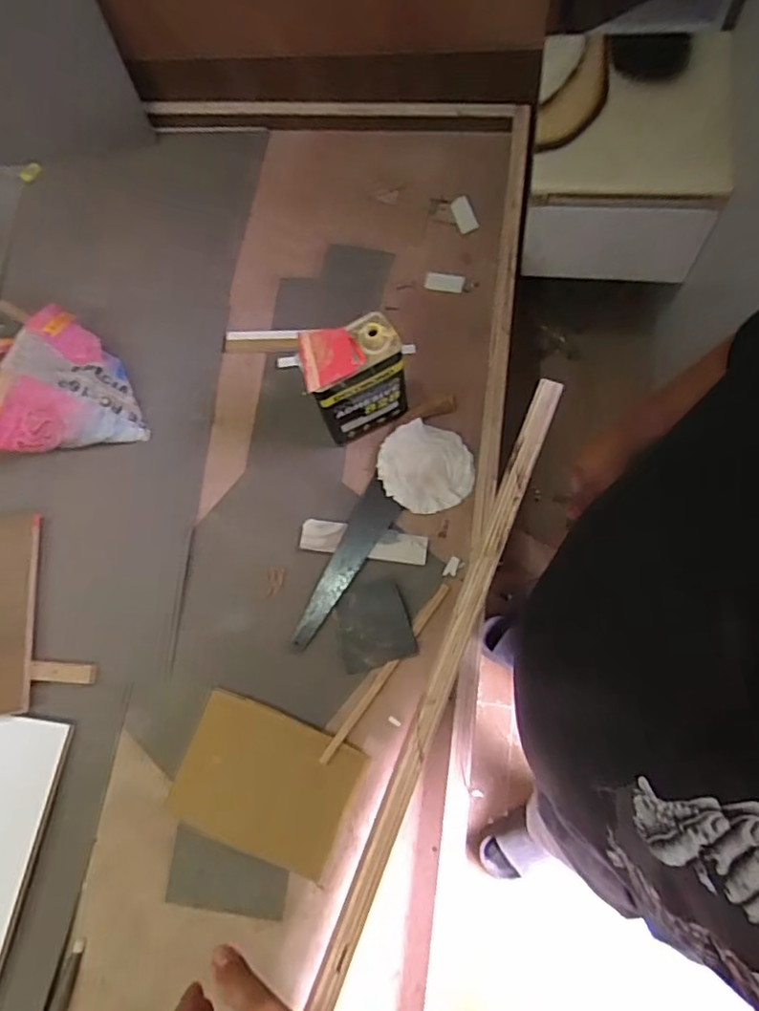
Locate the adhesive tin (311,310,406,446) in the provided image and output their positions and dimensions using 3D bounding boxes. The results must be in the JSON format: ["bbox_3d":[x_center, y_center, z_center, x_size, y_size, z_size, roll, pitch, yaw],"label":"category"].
[{"bbox_3d":[-0.041,-0.219,1.094,0.169,0.248,0.099,-29,72,-3],"label":"adhesive tin"}]

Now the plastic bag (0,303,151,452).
[{"bbox_3d":[-0.668,-0.257,1.210,0.306,0.135,0.271,-13,72,0],"label":"plastic bag"}]

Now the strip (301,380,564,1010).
[{"bbox_3d":[-0.073,0.406,0.374,0.023,0.028,1.122,21,76,7],"label":"strip"}]

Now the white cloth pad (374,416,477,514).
[{"bbox_3d":[0.090,-0.075,1.151,0.184,0.042,0.176,9,74,4],"label":"white cloth pad"}]

